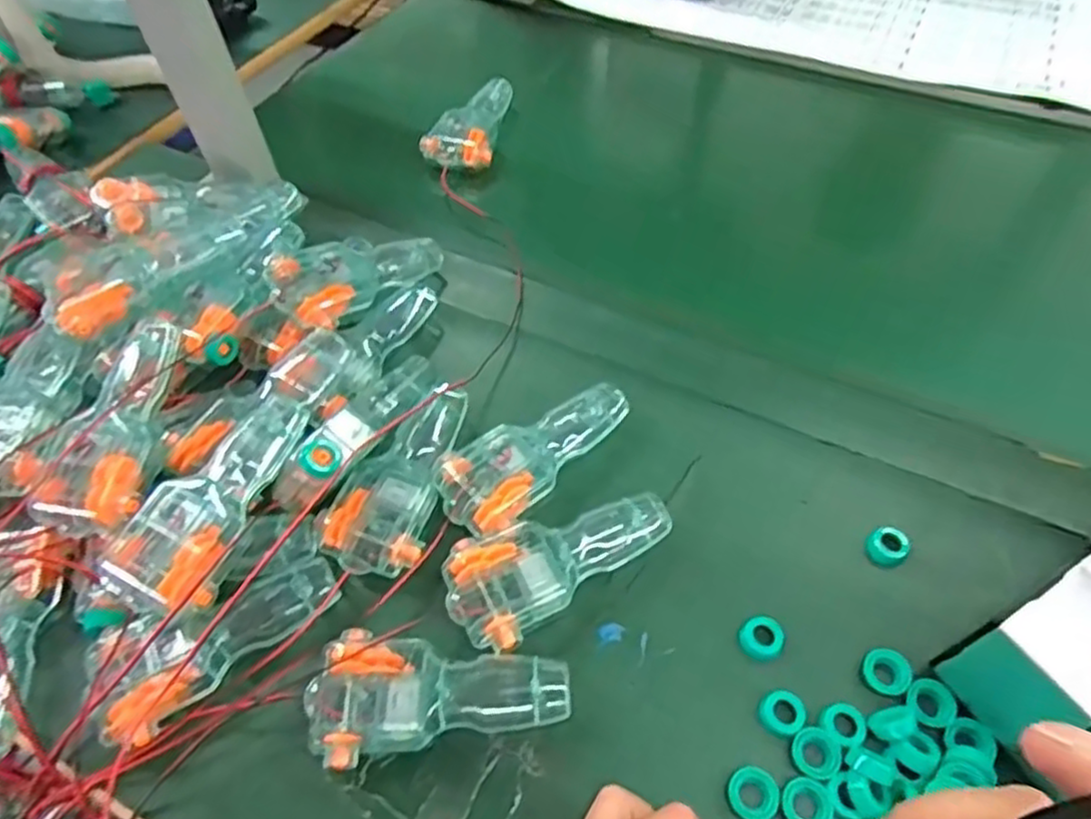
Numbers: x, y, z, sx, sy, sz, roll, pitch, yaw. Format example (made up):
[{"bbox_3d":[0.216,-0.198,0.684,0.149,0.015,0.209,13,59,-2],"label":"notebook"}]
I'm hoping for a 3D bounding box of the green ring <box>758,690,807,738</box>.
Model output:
[{"bbox_3d":[0.117,0.150,0.347,0.022,0.004,0.020,0,54,0],"label":"green ring"}]

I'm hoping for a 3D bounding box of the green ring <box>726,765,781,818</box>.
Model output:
[{"bbox_3d":[0.096,0.178,0.327,0.022,0.006,0.023,0,54,0],"label":"green ring"}]

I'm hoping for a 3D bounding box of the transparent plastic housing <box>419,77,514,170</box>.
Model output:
[{"bbox_3d":[-0.068,-0.256,0.631,0.056,0.022,0.117,8,54,6],"label":"transparent plastic housing"}]

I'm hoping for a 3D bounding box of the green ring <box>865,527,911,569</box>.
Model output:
[{"bbox_3d":[0.192,0.078,0.395,0.022,0.012,0.021,0,54,0],"label":"green ring"}]

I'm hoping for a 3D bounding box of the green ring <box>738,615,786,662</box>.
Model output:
[{"bbox_3d":[0.113,0.120,0.369,0.022,0.009,0.021,0,54,0],"label":"green ring"}]

